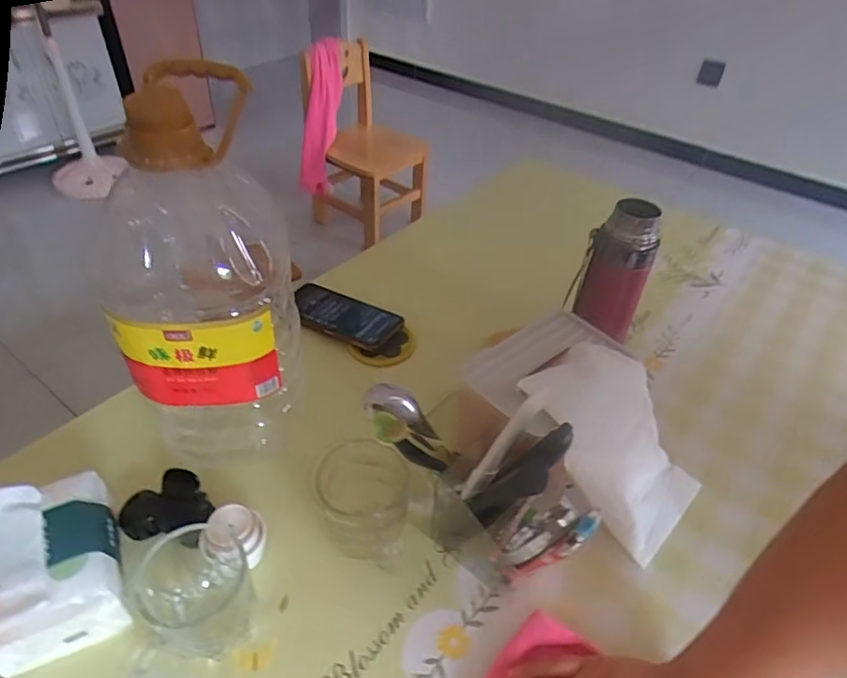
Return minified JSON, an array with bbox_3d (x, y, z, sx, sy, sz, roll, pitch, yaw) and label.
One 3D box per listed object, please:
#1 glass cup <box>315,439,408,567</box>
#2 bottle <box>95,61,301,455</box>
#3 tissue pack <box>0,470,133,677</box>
[{"bbox_3d":[-0.057,0.149,0.486,0.072,0.088,0.084,6,42,2],"label":"glass cup"},{"bbox_3d":[-0.187,-0.046,0.480,0.143,0.312,0.135,-8,43,-13],"label":"bottle"},{"bbox_3d":[-0.300,0.180,0.440,0.111,0.076,0.121,-16,44,-21],"label":"tissue pack"}]

